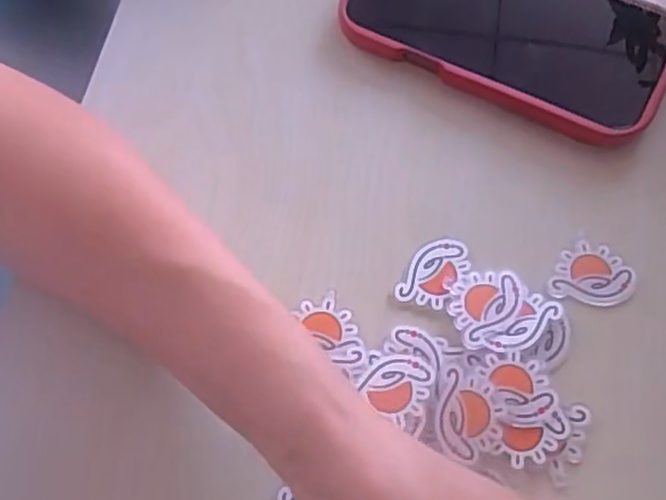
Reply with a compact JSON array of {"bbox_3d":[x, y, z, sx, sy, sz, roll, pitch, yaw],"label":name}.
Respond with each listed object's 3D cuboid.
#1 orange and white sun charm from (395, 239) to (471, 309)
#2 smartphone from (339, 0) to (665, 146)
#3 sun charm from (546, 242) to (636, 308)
[{"bbox_3d":[0.047,0.011,0.324,0.038,0.004,0.024,-39,73,-15],"label":"orange and white sun charm"},{"bbox_3d":[0.088,-0.115,0.367,0.164,0.019,0.083,23,70,9],"label":"smartphone"},{"bbox_3d":[0.119,0.011,0.326,0.036,0.004,0.029,13,68,5],"label":"sun charm"}]

